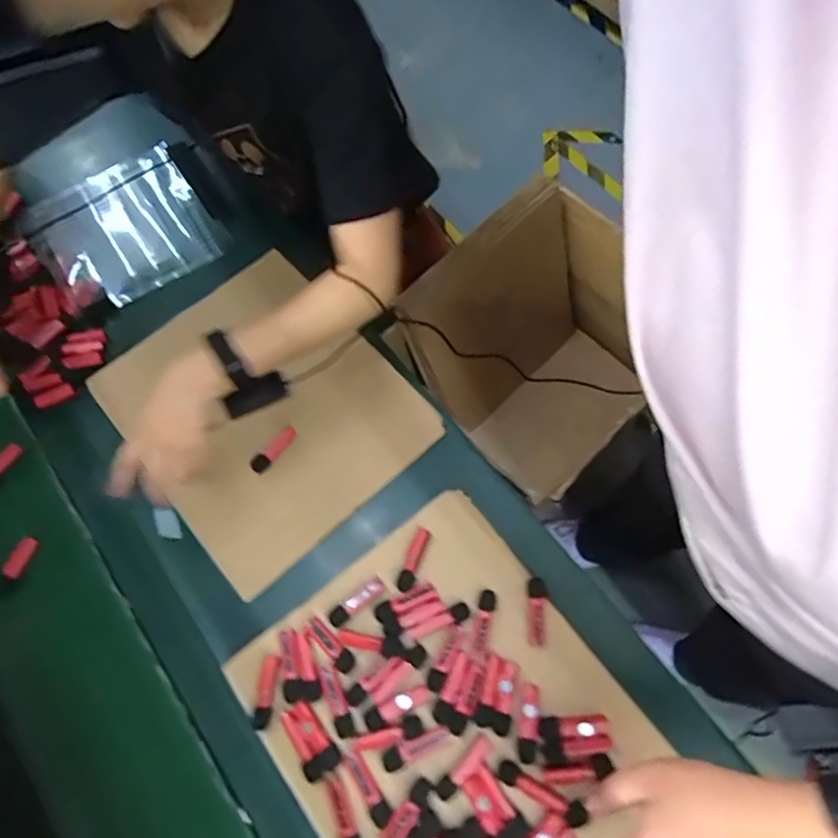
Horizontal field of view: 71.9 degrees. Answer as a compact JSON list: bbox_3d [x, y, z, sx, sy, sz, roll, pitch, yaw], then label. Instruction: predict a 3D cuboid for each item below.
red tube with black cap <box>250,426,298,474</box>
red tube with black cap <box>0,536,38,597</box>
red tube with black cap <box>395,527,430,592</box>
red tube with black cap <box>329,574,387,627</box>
[{"bbox_3d":[-0.169,0.036,0.674,0.020,0.013,0.065,37,74,12],"label":"red tube with black cap"},{"bbox_3d":[-0.453,0.165,0.648,0.017,0.013,0.067,23,71,7],"label":"red tube with black cap"},{"bbox_3d":[-0.006,0.147,0.603,0.016,0.016,0.065,21,71,7],"label":"red tube with black cap"},{"bbox_3d":[-0.064,0.183,0.583,0.063,0.014,0.020,-34,74,-12],"label":"red tube with black cap"}]

